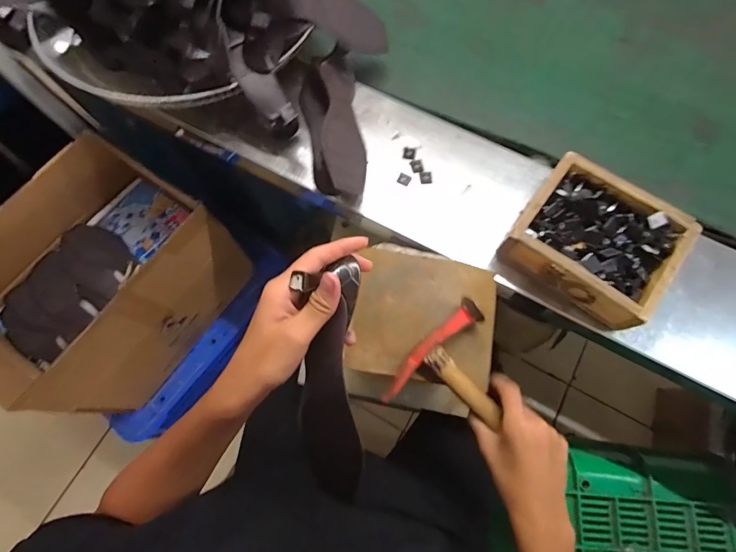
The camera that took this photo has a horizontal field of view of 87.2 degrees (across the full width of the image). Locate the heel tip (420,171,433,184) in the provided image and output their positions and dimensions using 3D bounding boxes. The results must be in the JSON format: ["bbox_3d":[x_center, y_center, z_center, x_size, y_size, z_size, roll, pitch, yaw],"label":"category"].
[{"bbox_3d":[0.084,-0.142,0.555,0.017,0.004,0.017,-6,72,-2],"label":"heel tip"}]

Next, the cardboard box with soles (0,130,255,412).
[{"bbox_3d":[-0.552,0.009,0.803,0.308,0.273,0.451,33,75,10],"label":"cardboard box with soles"}]

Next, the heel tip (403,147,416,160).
[{"bbox_3d":[0.061,-0.180,0.566,0.017,0.004,0.018,9,73,3],"label":"heel tip"}]

